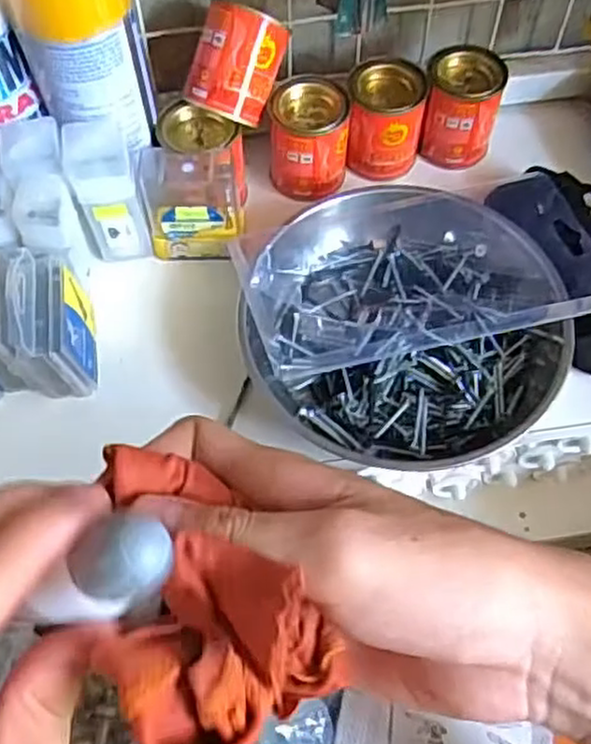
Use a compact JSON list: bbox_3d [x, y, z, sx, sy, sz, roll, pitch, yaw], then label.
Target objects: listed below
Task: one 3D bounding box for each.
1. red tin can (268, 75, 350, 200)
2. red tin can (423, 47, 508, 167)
[{"bbox_3d":[0.010,-0.163,0.520,0.053,0.068,0.053,-1,57,1],"label":"red tin can"},{"bbox_3d":[0.119,-0.188,0.532,0.054,0.068,0.047,14,58,11],"label":"red tin can"}]

